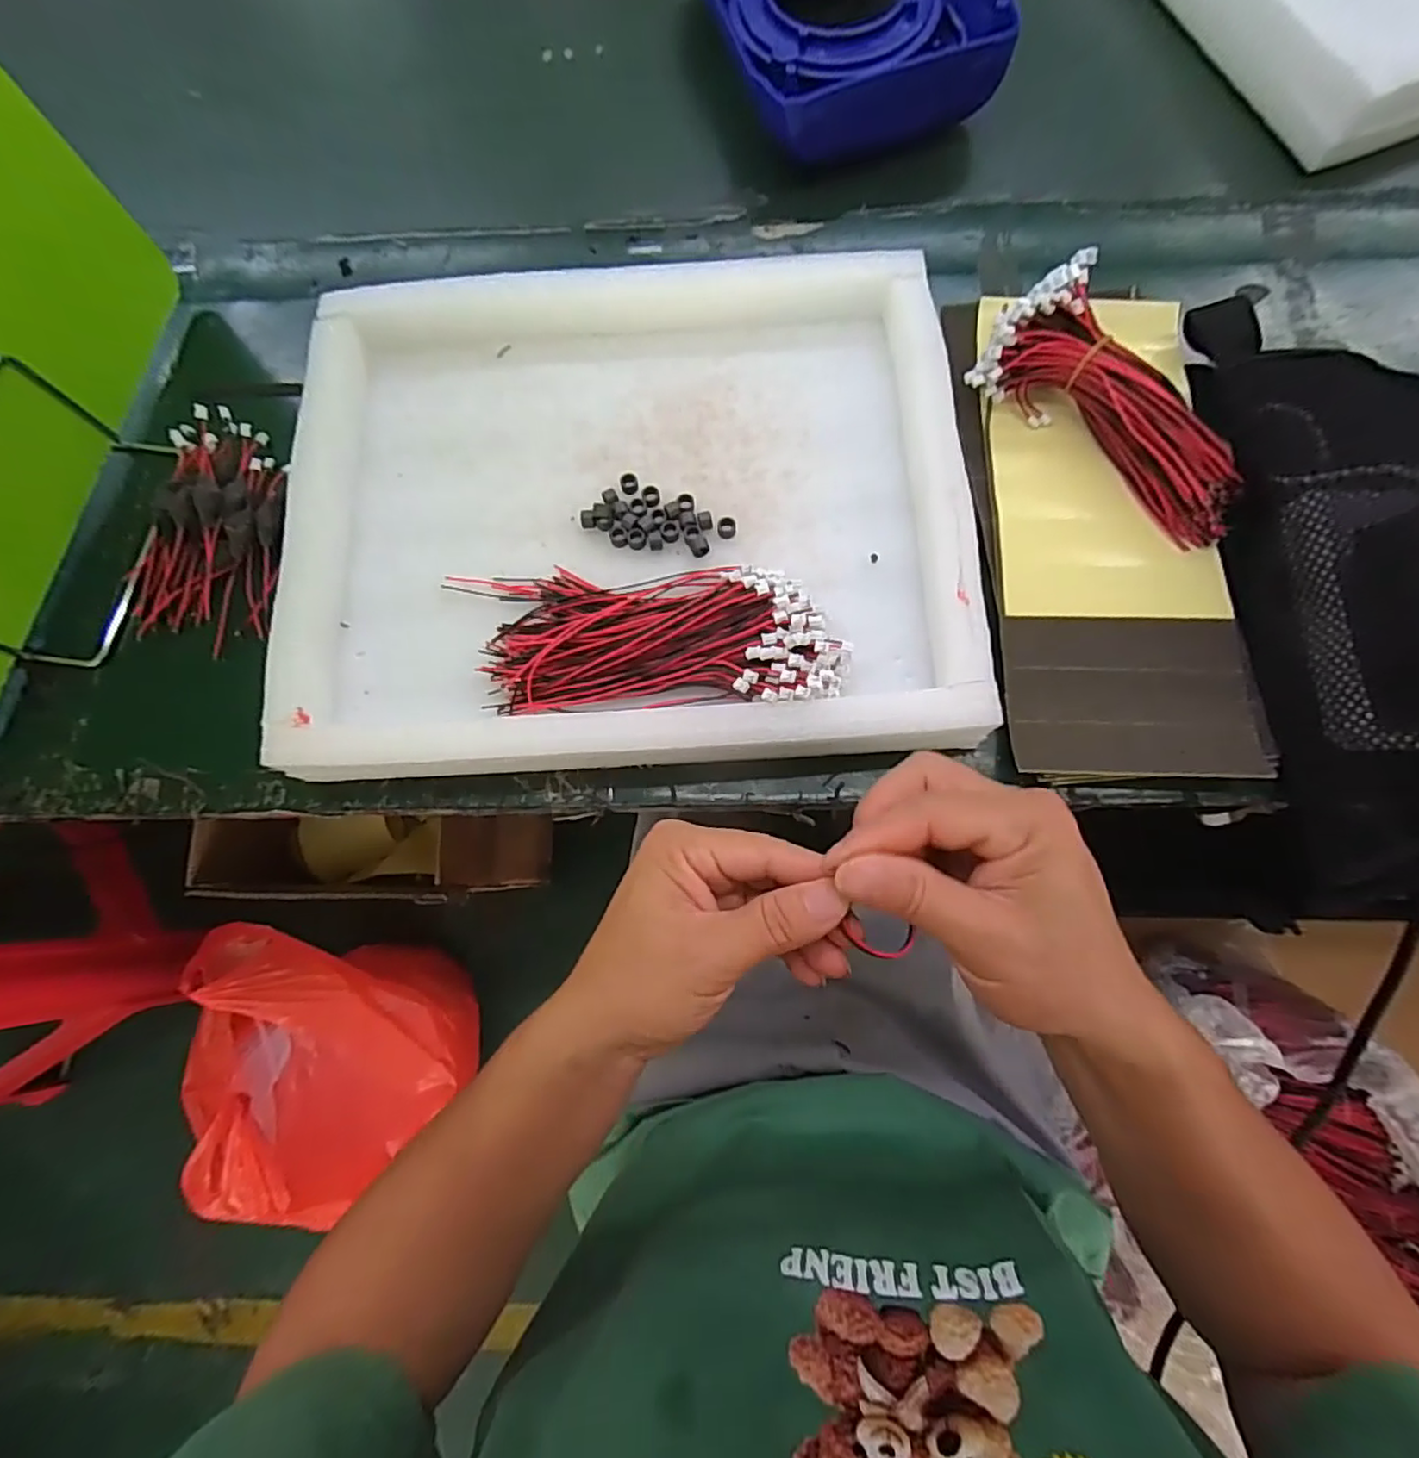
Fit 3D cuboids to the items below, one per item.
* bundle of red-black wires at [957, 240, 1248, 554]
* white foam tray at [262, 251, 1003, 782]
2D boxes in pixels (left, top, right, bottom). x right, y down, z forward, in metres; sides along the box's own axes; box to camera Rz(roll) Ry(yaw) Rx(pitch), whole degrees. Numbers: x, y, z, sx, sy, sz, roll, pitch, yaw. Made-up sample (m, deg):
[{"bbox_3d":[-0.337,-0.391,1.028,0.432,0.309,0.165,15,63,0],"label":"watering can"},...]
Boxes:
[{"bbox_3d":[0.232,-0.178,0.364,0.075,0.049,0.166,-40,77,-9],"label":"bundle of red-black wires"},{"bbox_3d":[-0.046,-0.134,0.357,0.355,0.032,0.315,-4,72,1],"label":"white foam tray"}]

